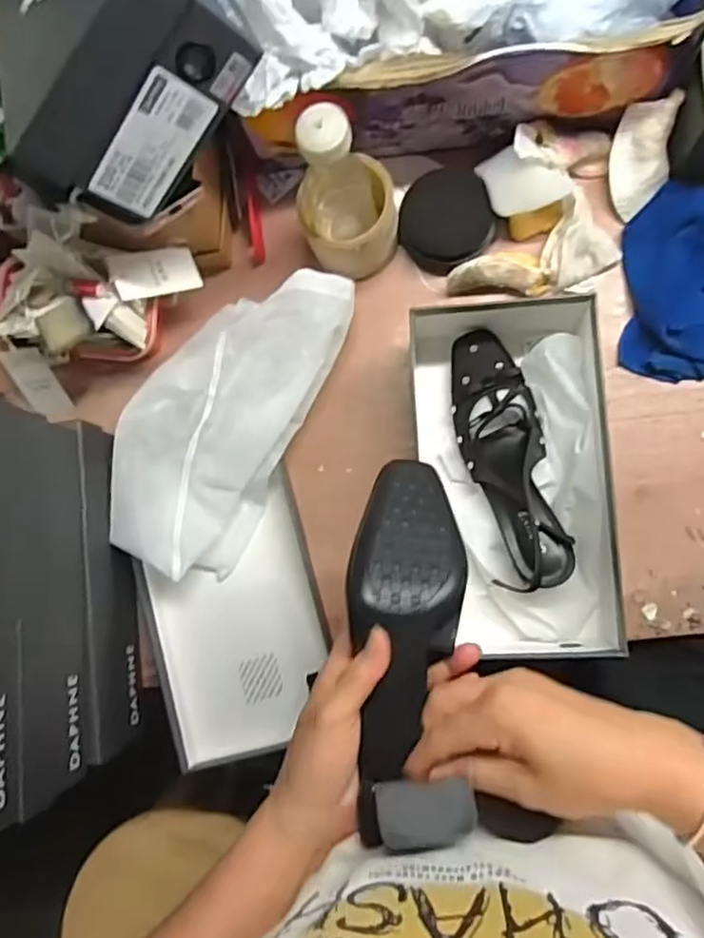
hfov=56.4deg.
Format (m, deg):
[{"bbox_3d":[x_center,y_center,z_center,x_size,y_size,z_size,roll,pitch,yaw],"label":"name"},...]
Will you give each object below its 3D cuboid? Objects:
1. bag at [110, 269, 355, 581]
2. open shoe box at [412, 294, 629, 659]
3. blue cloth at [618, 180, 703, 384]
[{"bbox_3d":[-0.124,-0.053,0.621,0.143,0.072,0.300,28,89,9],"label":"bag"},{"bbox_3d":[0.147,0.002,0.581,0.160,0.079,0.320,-7,84,7],"label":"open shoe box"},{"bbox_3d":[0.304,-0.165,0.597,0.143,0.039,0.157,36,90,9],"label":"blue cloth"}]

